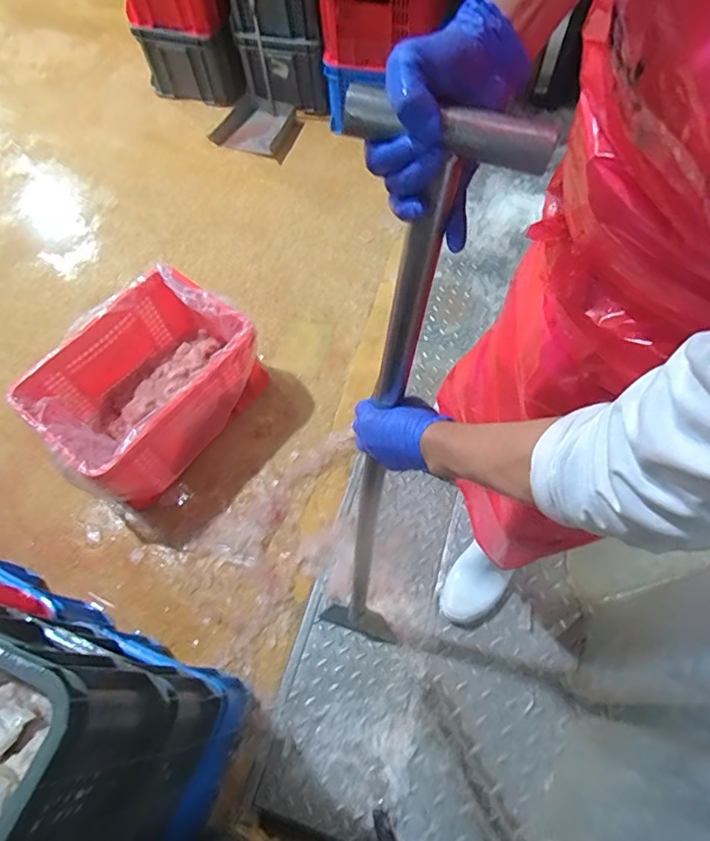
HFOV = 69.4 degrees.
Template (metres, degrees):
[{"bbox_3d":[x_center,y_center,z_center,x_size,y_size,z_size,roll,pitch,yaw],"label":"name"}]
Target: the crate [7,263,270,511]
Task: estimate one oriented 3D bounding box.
[{"bbox_3d":[-0.520,-0.092,1.307,0.393,0.229,0.507,39,71,20],"label":"crate"}]

